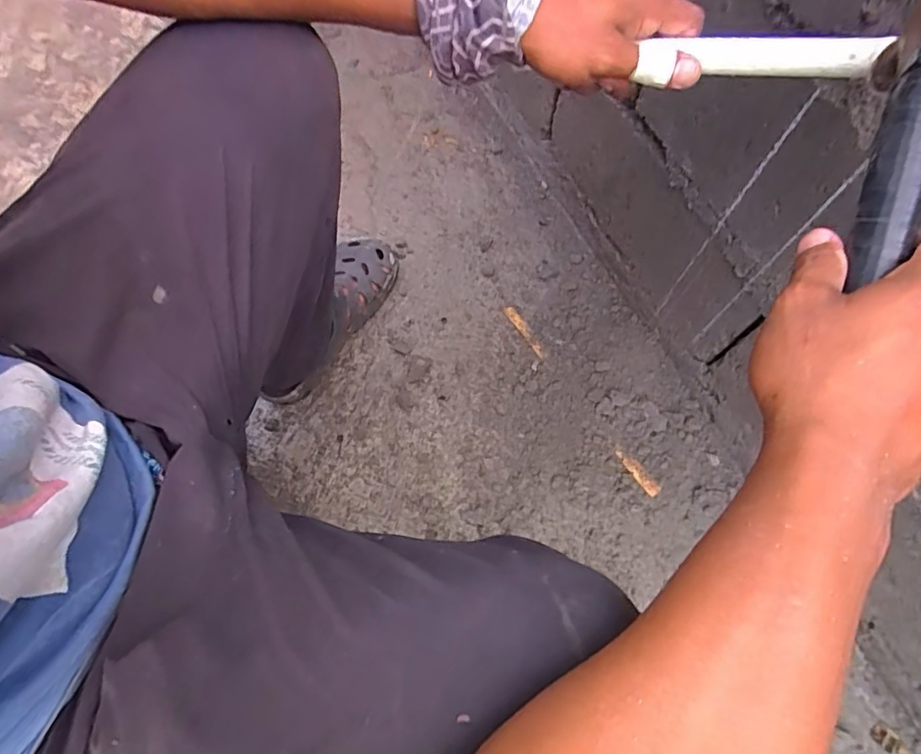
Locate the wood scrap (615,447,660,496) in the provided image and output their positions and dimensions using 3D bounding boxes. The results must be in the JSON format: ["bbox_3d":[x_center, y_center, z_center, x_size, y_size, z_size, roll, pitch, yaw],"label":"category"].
[{"bbox_3d":[0.240,0.129,0.751,0.019,0.010,0.077,-40,74,-11],"label":"wood scrap"}]

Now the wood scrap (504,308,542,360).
[{"bbox_3d":[0.096,-0.069,0.821,0.016,0.004,0.096,-31,73,-8],"label":"wood scrap"}]

